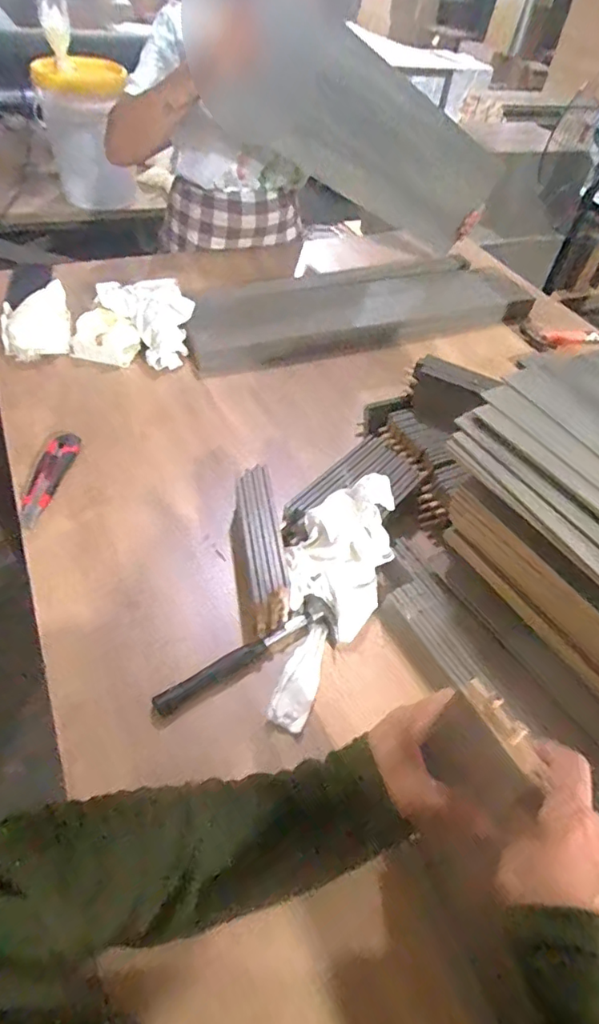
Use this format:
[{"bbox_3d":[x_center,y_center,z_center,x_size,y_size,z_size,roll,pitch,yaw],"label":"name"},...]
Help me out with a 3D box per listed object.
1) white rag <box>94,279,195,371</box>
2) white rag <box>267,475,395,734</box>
[{"bbox_3d":[-0.268,-0.353,1.001,0.152,0.114,0.121,32,53,21],"label":"white rag"},{"bbox_3d":[0.031,0.099,0.648,0.123,0.073,0.314,17,74,9],"label":"white rag"}]

